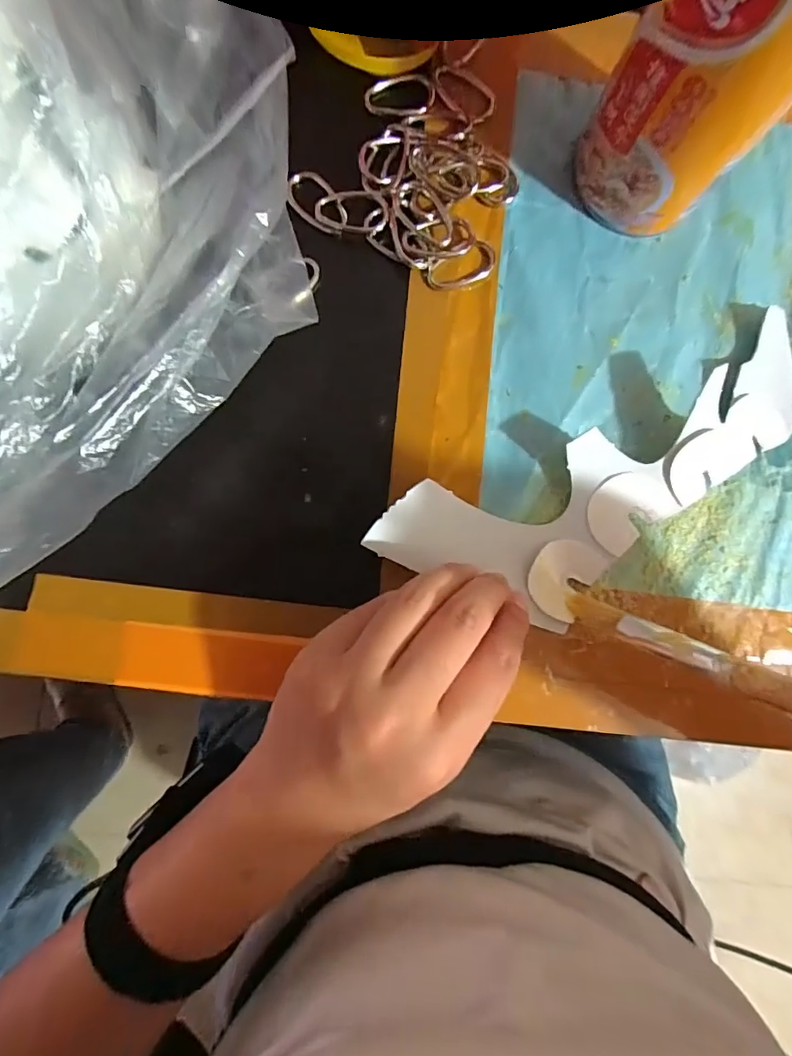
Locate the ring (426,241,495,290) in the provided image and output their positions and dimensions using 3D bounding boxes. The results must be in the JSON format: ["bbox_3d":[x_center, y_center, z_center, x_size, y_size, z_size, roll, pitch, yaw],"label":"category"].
[{"bbox_3d":[0.031,-0.123,0.233,0.034,0.005,0.017,-20,88,-3],"label":"ring"}]

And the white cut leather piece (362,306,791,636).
[{"bbox_3d":[0.100,-0.015,0.220,0.213,0.020,0.078,-24,88,-3],"label":"white cut leather piece"}]

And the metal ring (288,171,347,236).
[{"bbox_3d":[-0.036,-0.151,0.228,0.021,0.004,0.033,-40,89,-3],"label":"metal ring"}]

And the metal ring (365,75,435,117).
[{"bbox_3d":[0.002,-0.208,0.236,0.033,0.004,0.019,1,101,-9],"label":"metal ring"}]

